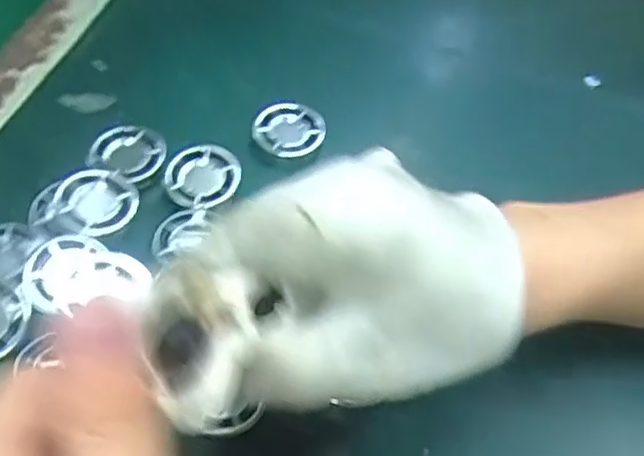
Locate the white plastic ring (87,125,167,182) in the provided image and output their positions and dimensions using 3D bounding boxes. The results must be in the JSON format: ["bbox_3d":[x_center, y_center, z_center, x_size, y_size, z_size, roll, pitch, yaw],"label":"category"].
[{"bbox_3d":[-0.105,-0.043,0.371,0.036,0.008,0.034,2,56,-3],"label":"white plastic ring"}]

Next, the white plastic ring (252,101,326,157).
[{"bbox_3d":[-0.019,-0.055,0.392,0.040,0.011,0.037,2,56,-3],"label":"white plastic ring"}]

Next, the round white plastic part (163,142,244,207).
[{"bbox_3d":[-0.063,-0.027,0.363,0.039,0.010,0.034,-7,57,-9],"label":"round white plastic part"}]

